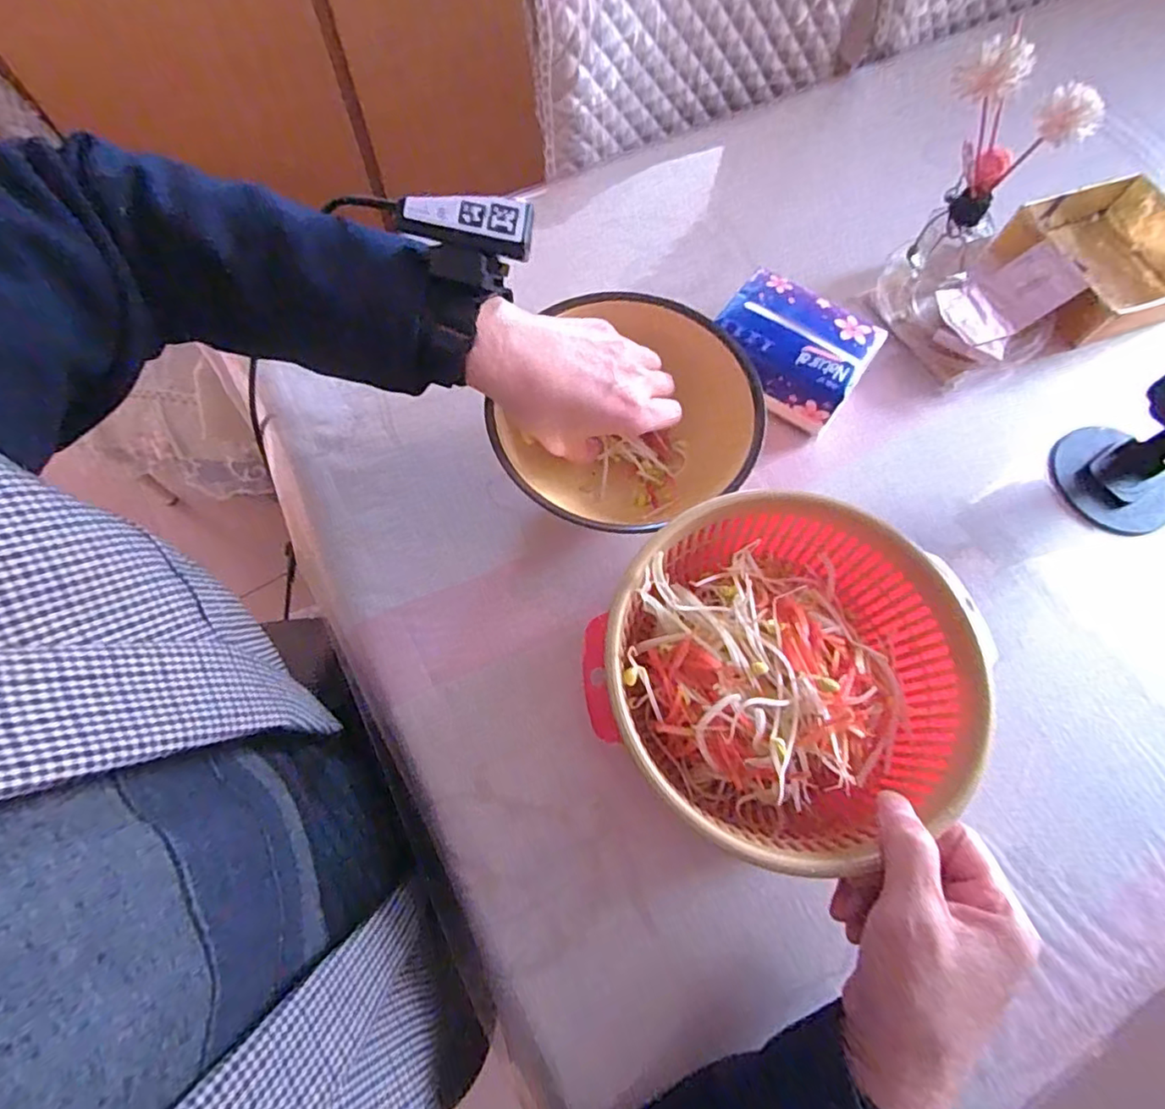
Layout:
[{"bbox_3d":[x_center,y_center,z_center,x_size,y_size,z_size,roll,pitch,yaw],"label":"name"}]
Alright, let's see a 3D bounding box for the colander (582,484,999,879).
[{"bbox_3d":[0.119,0.071,0.366,0.205,0.069,0.200,0,69,-1],"label":"colander"}]

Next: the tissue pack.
[{"bbox_3d":[0.167,-0.164,0.487,0.116,0.056,0.090,34,72,11],"label":"tissue pack"}]

